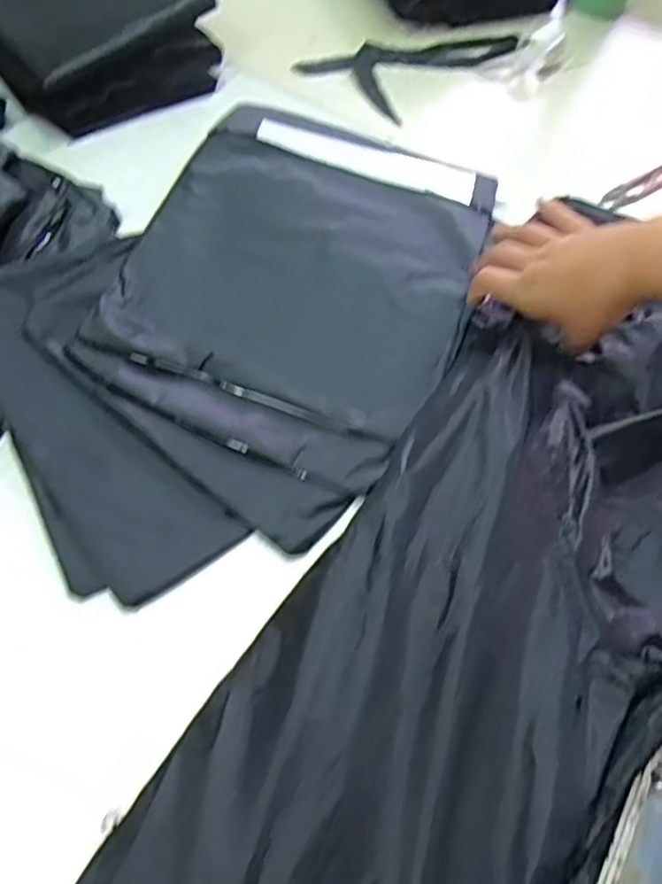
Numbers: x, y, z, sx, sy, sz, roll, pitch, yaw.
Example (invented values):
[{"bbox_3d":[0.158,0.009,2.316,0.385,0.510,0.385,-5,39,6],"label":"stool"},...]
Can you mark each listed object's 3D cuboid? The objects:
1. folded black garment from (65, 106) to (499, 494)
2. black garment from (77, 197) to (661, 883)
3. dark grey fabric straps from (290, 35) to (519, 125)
[{"bbox_3d":[-0.022,-0.149,0.559,0.264,0.018,0.348,20,60,5],"label":"folded black garment"},{"bbox_3d":[0.049,0.170,0.368,0.225,0.058,0.785,32,63,8],"label":"black garment"},{"bbox_3d":[0.085,-0.419,0.737,0.215,0.023,0.132,-40,70,-21],"label":"dark grey fabric straps"}]

